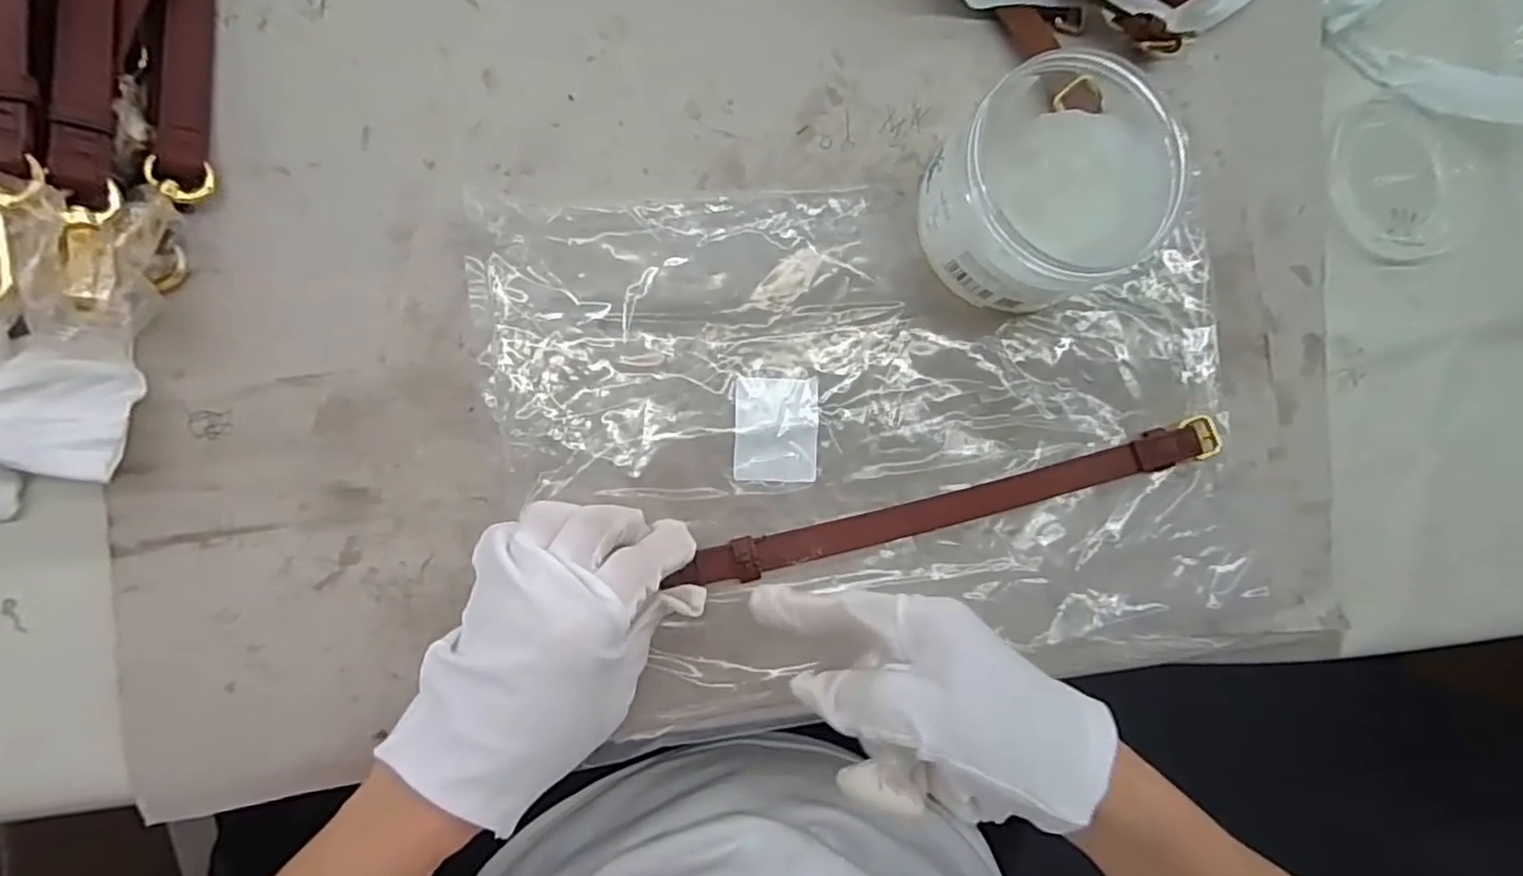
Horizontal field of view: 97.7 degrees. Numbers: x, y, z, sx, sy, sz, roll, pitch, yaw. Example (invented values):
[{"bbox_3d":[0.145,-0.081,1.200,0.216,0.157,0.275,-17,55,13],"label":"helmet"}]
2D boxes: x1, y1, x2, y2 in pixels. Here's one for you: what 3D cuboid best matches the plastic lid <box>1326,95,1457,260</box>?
[{"bbox_3d":[0.368,-0.149,0.389,0.078,0.013,0.091,-9,87,-9],"label":"plastic lid"}]

